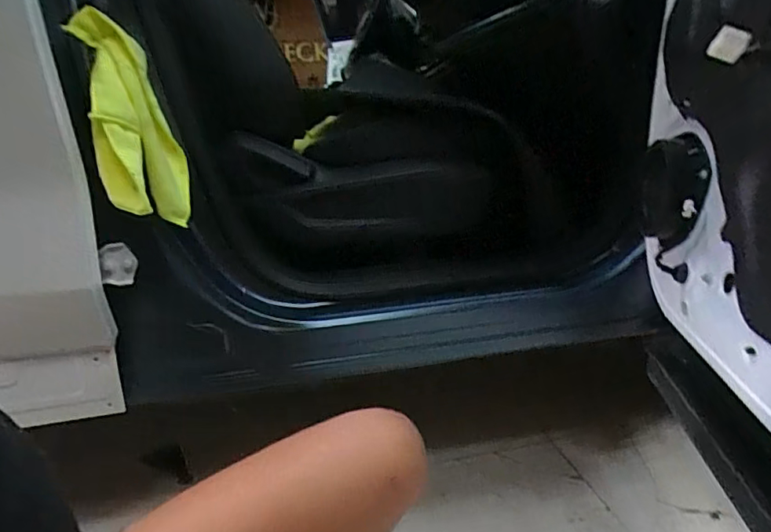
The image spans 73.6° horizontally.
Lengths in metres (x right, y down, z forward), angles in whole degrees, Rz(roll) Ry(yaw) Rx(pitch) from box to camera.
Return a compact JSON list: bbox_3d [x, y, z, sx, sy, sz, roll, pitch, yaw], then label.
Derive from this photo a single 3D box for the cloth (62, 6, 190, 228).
[{"bbox_3d":[-0.354,-0.204,0.730,0.113,0.283,0.150,-9,18,-21],"label":"cloth"}]

